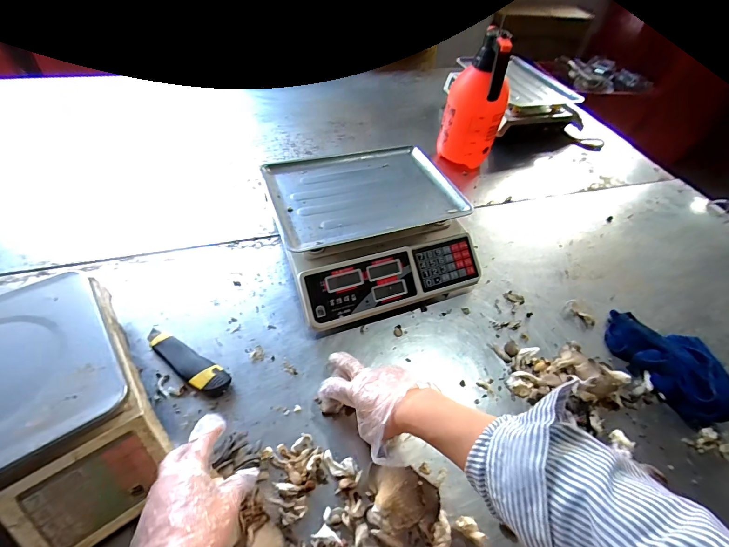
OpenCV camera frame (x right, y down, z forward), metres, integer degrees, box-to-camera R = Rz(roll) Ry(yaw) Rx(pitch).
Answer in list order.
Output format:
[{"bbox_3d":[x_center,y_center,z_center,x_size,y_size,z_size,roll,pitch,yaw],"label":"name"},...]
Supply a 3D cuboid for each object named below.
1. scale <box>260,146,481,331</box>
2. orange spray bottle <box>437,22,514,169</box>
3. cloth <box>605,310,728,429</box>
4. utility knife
[{"bbox_3d":[0.009,-0.089,0.635,0.324,0.118,0.320,-15,53,-17],"label":"scale"},{"bbox_3d":[0.260,-0.388,0.804,0.099,0.288,0.118,-31,59,-27],"label":"orange spray bottle"},{"bbox_3d":[0.482,0.132,0.538,0.102,0.053,0.197,-19,55,-20],"label":"cloth"},{"bbox_3d":[-0.261,0.125,0.491,0.152,0.020,0.038,26,53,16],"label":"utility knife"}]

